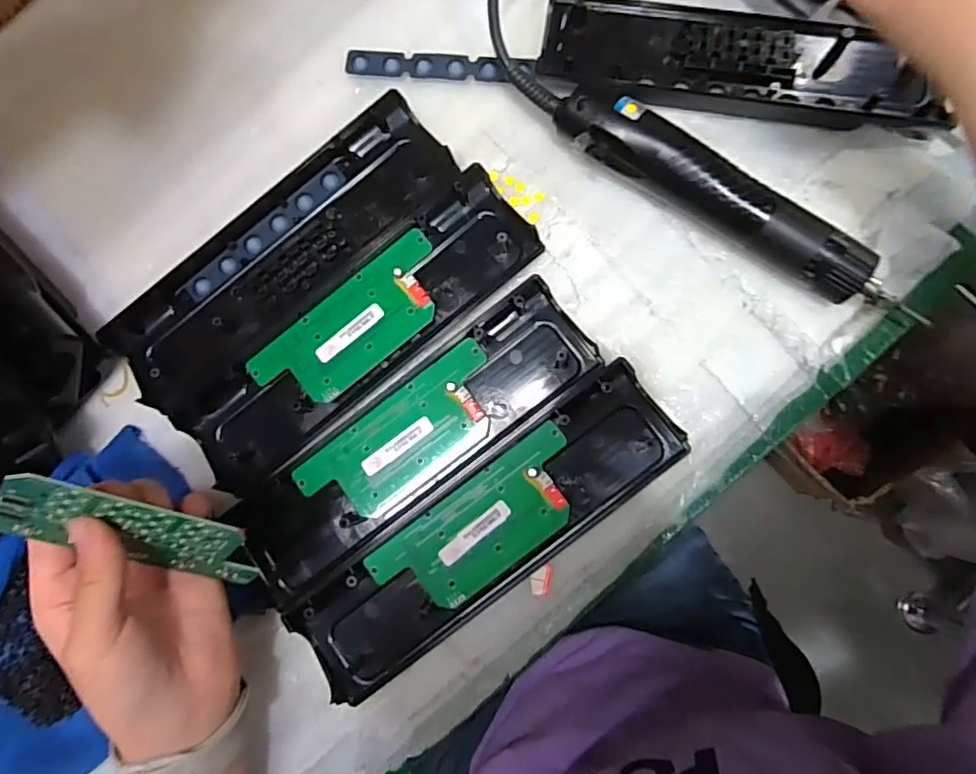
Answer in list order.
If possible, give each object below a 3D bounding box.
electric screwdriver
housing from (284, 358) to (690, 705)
[{"bbox_3d":[0.141,-0.107,0.327,0.222,0.036,0.034,34,89,7],"label":"electric screwdriver"},{"bbox_3d":[0.002,0.085,0.326,0.243,0.015,0.071,-38,83,1],"label":"housing"}]

